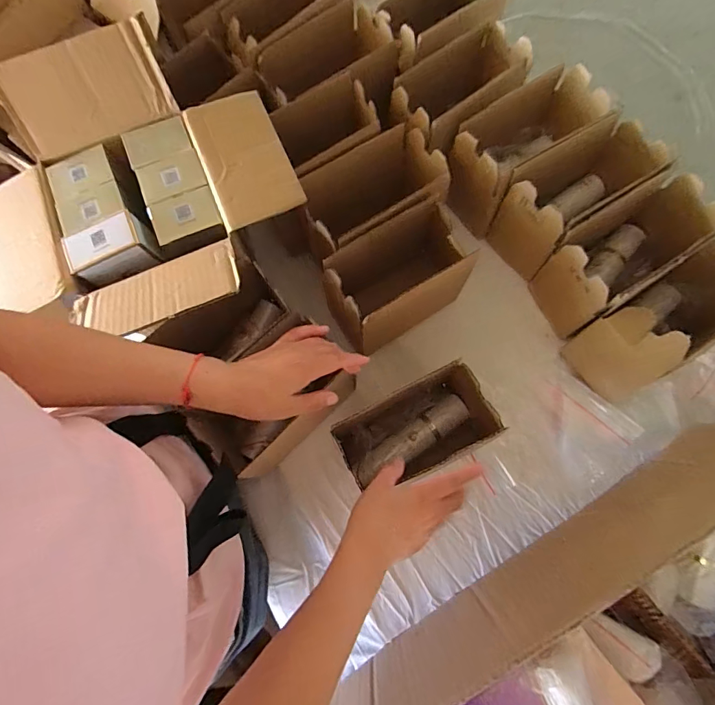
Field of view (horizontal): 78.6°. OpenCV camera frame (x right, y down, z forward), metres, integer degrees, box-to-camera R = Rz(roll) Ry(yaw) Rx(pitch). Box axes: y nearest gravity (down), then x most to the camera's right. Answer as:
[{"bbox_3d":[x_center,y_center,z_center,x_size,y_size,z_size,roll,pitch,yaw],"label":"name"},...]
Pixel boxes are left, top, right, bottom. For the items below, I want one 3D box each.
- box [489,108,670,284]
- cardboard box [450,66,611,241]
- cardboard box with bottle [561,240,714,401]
[{"bbox_3d":[0.298,-0.220,0.631,0.211,0.156,0.108,-35,79,-7],"label":"box"},{"bbox_3d":[0.234,-0.295,0.654,0.207,0.154,0.107,-36,79,-7],"label":"cardboard box"},{"bbox_3d":[0.405,-0.042,0.576,0.203,0.157,0.117,-32,78,-6],"label":"cardboard box with bottle"}]

